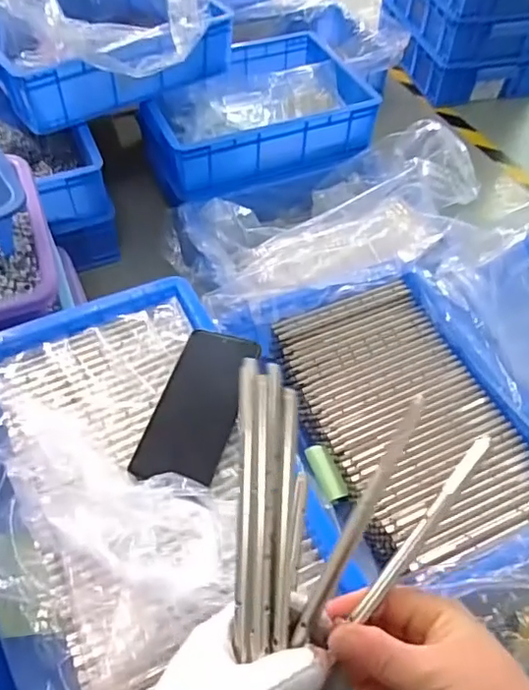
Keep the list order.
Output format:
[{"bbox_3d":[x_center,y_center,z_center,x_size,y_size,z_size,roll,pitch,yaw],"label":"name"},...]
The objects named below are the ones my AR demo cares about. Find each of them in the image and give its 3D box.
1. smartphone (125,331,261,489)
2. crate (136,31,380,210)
[{"bbox_3d":[-0.062,0.057,0.543,0.072,0.009,0.161,22,64,-1],"label":"smartphone"},{"bbox_3d":[-0.026,-0.453,1.119,0.417,0.110,0.314,-20,57,-16],"label":"crate"}]

